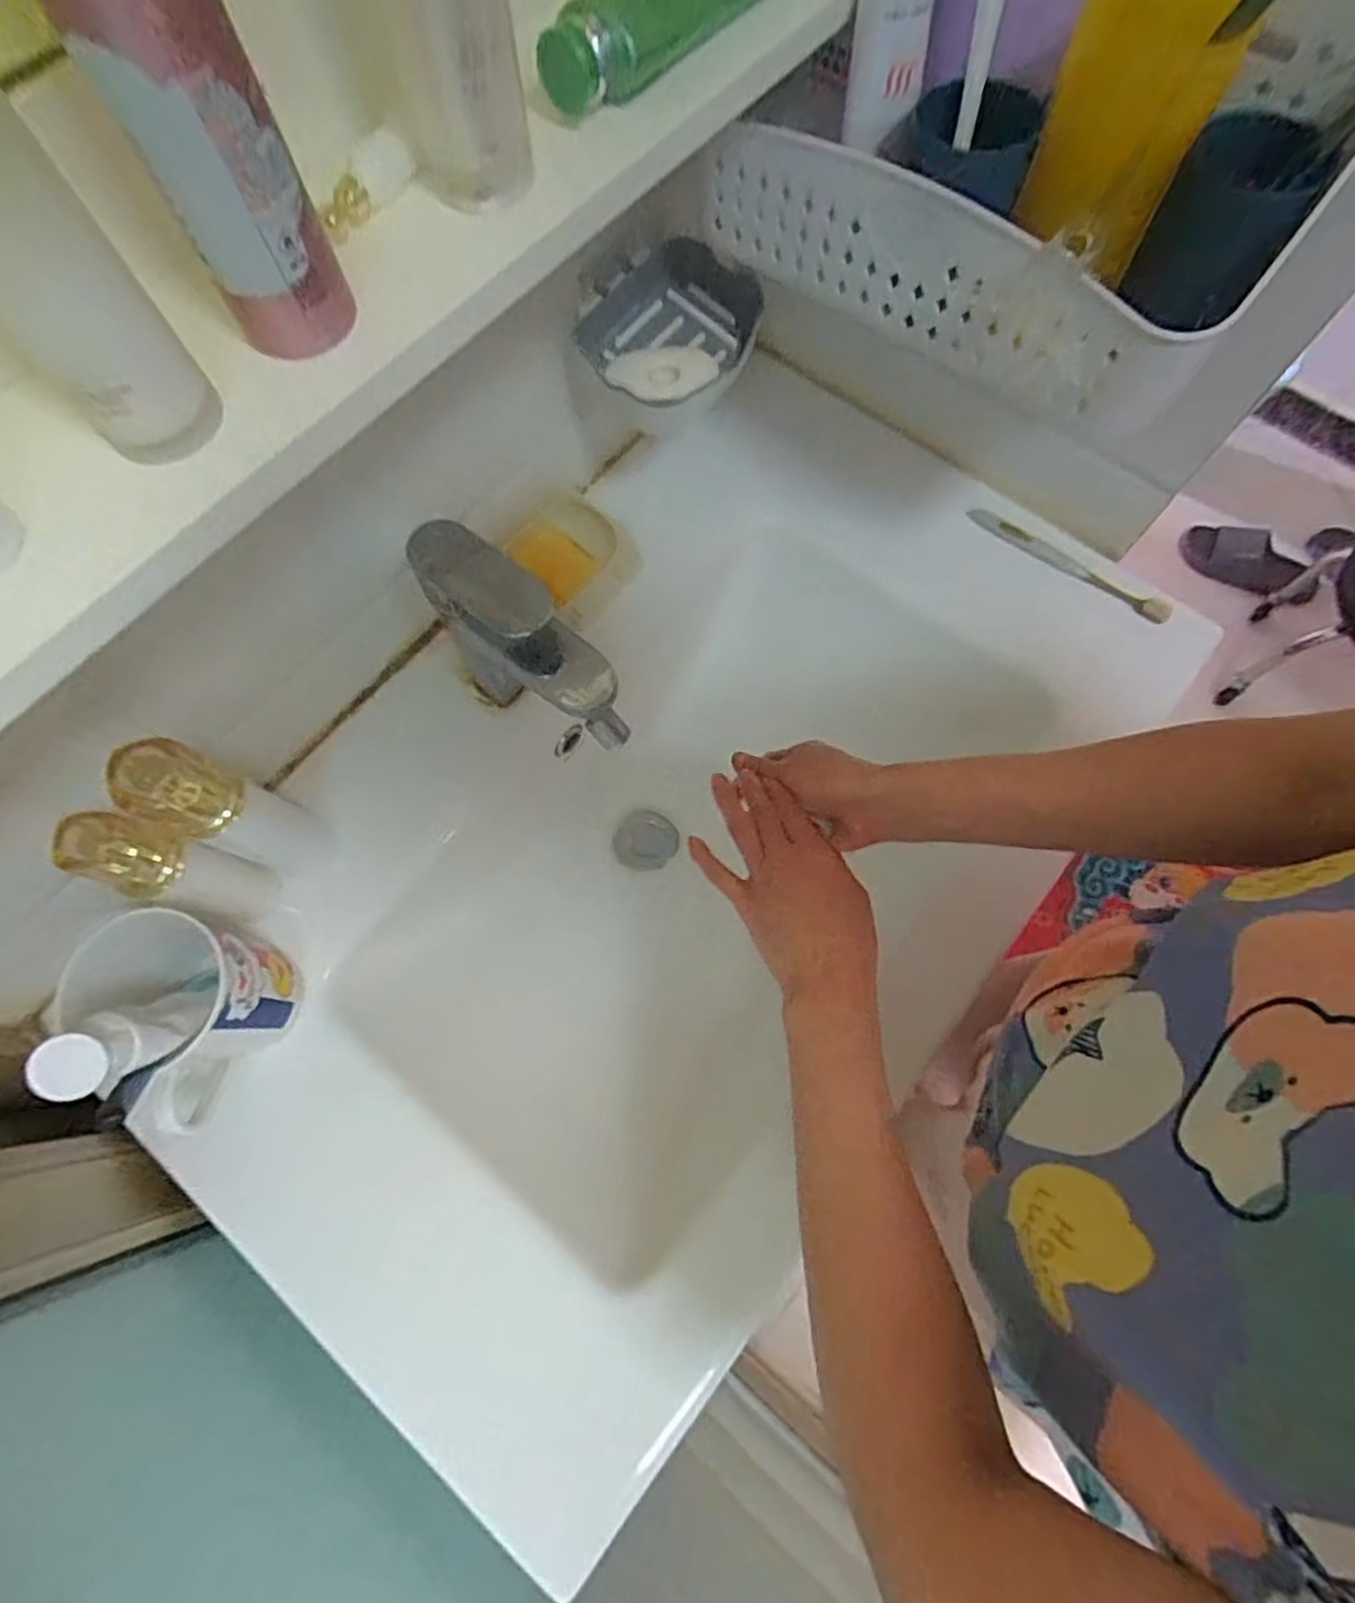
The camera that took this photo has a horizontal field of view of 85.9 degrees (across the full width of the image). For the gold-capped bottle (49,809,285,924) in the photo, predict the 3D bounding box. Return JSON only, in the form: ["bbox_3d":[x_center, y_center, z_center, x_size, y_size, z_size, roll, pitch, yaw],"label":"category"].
[{"bbox_3d":[-0.310,0.044,0.459,0.034,0.161,0.041,14,73,6],"label":"gold-capped bottle"}]

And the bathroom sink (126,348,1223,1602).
[{"bbox_3d":[-0.022,0.042,0.645,0.484,0.190,0.779,37,76,12],"label":"bathroom sink"}]

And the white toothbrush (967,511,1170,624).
[{"bbox_3d":[0.336,-0.204,0.633,0.184,0.019,0.015,35,76,12],"label":"white toothbrush"}]

